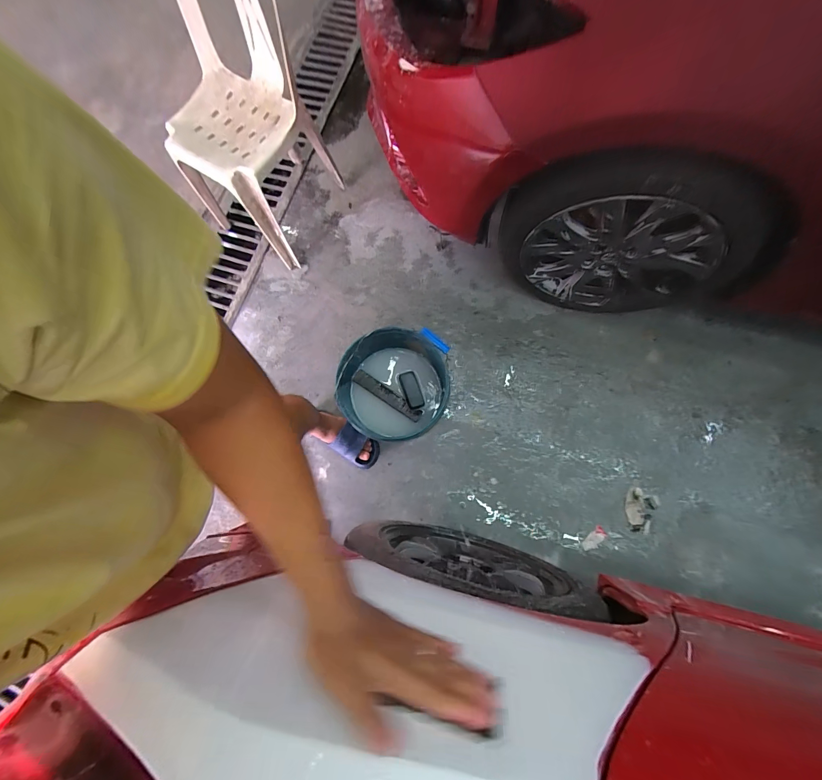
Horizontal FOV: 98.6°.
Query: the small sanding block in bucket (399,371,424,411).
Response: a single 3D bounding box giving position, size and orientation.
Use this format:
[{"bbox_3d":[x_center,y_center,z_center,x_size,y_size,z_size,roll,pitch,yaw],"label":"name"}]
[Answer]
[{"bbox_3d":[0.002,0.002,1.056,0.050,0.017,0.111,-21,91,-4],"label":"small sanding block in bucket"}]

